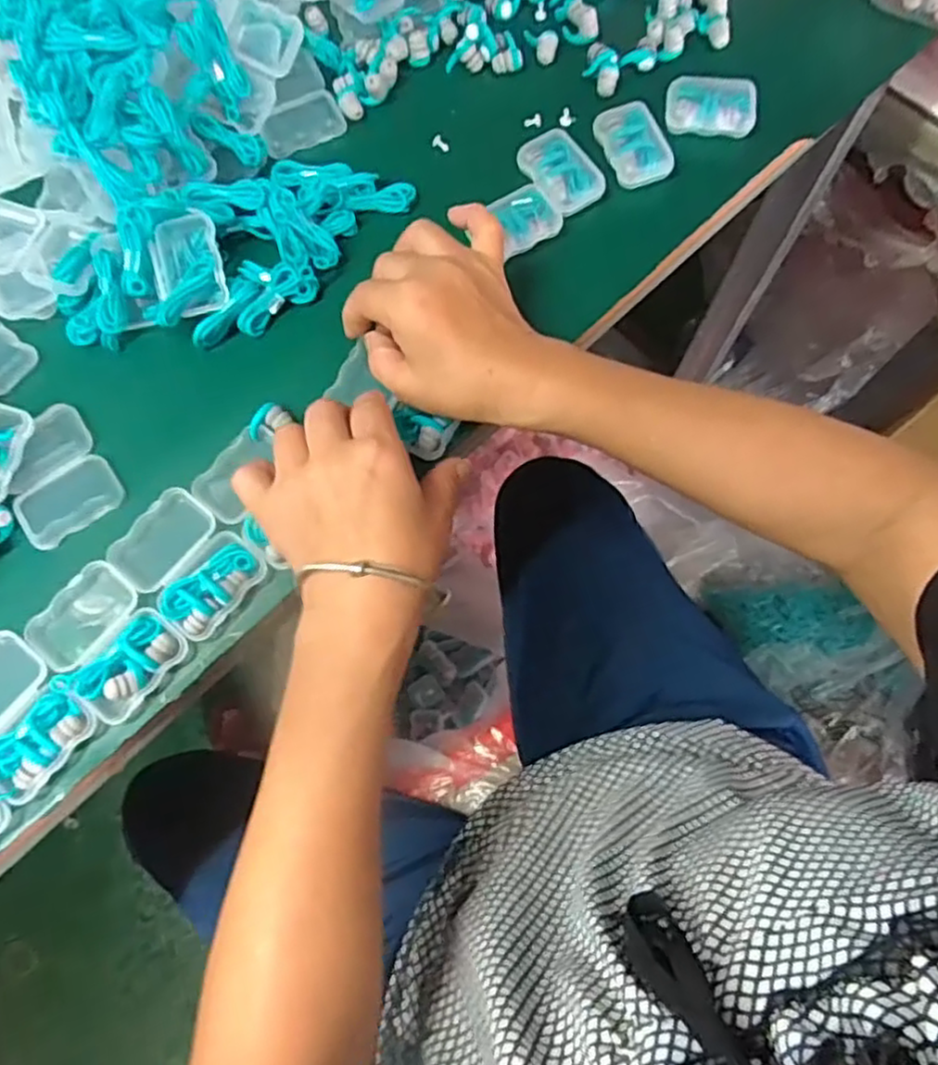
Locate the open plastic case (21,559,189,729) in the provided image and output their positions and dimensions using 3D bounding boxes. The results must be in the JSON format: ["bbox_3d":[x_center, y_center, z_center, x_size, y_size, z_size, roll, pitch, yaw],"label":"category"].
[{"bbox_3d":[-0.189,0.055,0.361,0.073,0.015,0.056,41,78,12],"label":"open plastic case"}]

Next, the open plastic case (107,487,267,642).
[{"bbox_3d":[-0.151,0.015,0.372,0.073,0.014,0.055,38,78,12],"label":"open plastic case"}]

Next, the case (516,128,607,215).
[{"bbox_3d":[0.058,-0.230,0.445,0.042,0.014,0.059,-32,75,-8],"label":"case"}]

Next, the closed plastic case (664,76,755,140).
[{"bbox_3d":[0.157,-0.278,0.456,0.055,0.015,0.038,4,73,3],"label":"closed plastic case"}]

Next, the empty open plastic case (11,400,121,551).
[{"bbox_3d":[-0.235,-0.033,0.395,0.055,0.009,0.072,-34,75,-8],"label":"empty open plastic case"}]

